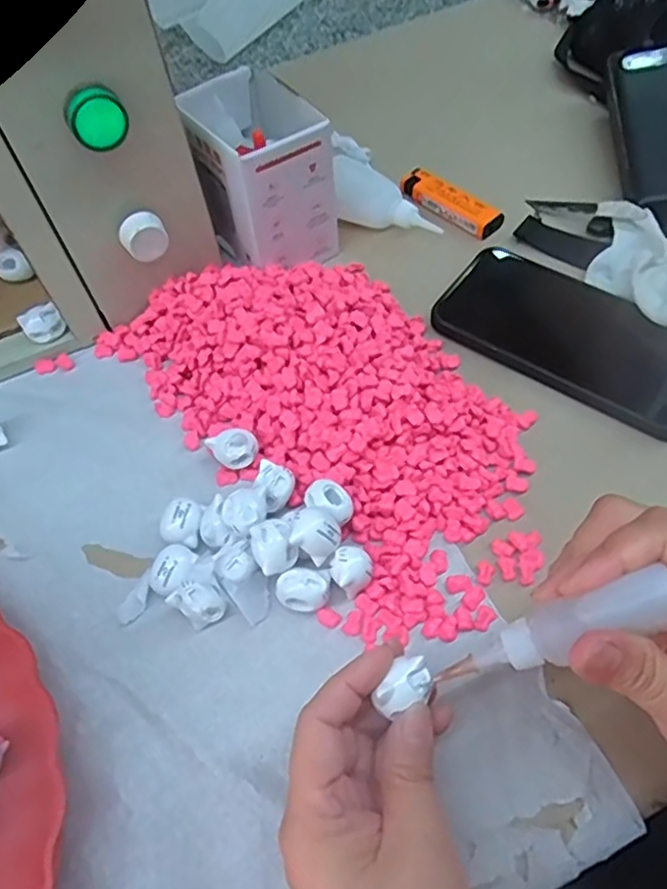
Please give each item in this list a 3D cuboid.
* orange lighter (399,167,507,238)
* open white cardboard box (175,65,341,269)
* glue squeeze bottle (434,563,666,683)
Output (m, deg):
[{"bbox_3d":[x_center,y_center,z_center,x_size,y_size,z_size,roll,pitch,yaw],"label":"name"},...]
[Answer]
[{"bbox_3d":[0.083,-0.175,0.468,0.020,0.010,0.082,-40,63,-20],"label":"orange lighter"},{"bbox_3d":[-0.049,-0.175,0.432,0.076,0.099,0.089,-23,58,-11],"label":"open white cardboard box"},{"bbox_3d":[0.078,0.069,0.236,0.089,0.018,0.017,-32,51,28],"label":"glue squeeze bottle"}]

